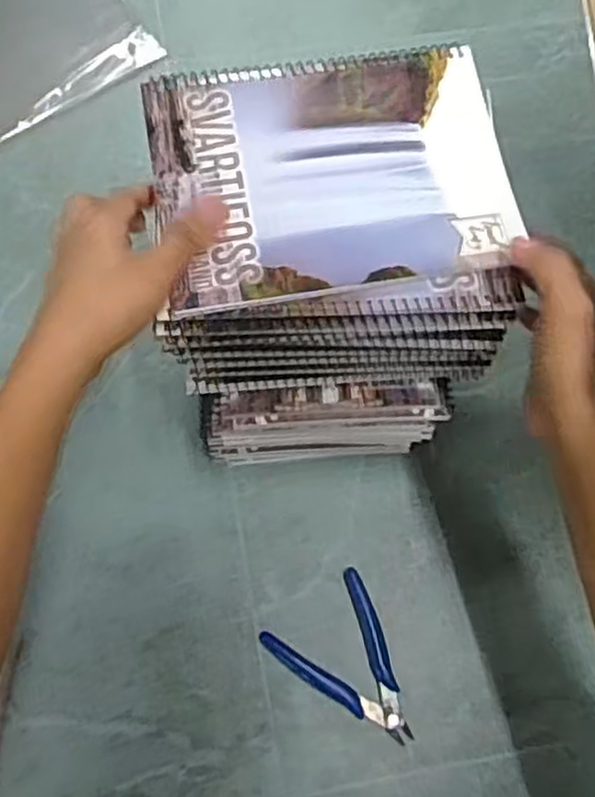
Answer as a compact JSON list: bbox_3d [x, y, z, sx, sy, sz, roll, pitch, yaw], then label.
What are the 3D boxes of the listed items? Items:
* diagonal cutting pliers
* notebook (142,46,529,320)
[{"bbox_3d":[0.044,0.199,0.543,0.083,0.015,0.118,-37,76,-14],"label":"diagonal cutting pliers"},{"bbox_3d":[0.020,-0.130,0.416,0.196,0.016,0.148,-10,69,-3],"label":"notebook"}]

